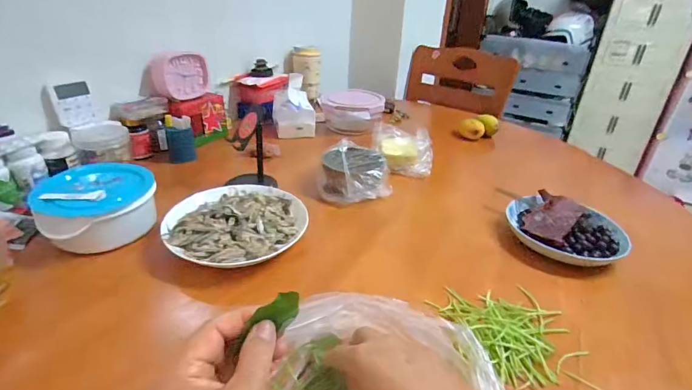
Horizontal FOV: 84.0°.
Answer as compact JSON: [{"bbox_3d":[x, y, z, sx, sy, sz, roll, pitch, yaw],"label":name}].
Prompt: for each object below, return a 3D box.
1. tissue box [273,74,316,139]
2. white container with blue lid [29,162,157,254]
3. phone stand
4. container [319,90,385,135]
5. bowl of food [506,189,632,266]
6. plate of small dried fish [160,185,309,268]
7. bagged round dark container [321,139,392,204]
[{"bbox_3d":[-0.136,-0.236,0.992,0.100,0.116,0.164,-2,30,-10],"label":"tissue box"},{"bbox_3d":[-0.353,0.019,0.554,0.143,0.078,0.141,-9,32,-22],"label":"white container with blue lid"},{"bbox_3d":[-0.170,-0.081,0.681,0.085,0.143,0.083,-4,30,-13],"label":"phone stand"},{"bbox_3d":[0.022,-0.228,1.000,0.148,0.078,0.141,-9,32,-22],"label":"container"},{"bbox_3d":[0.340,0.052,0.605,0.170,0.045,0.138,26,36,34],"label":"bowl of food"},{"bbox_3d":[-0.165,0.038,0.588,0.199,0.028,0.184,3,29,-2],"label":"plate of small dried fish"},{"bbox_3d":[0.019,-0.042,0.716,0.126,0.060,0.135,4,29,0],"label":"bagged round dark container"}]

